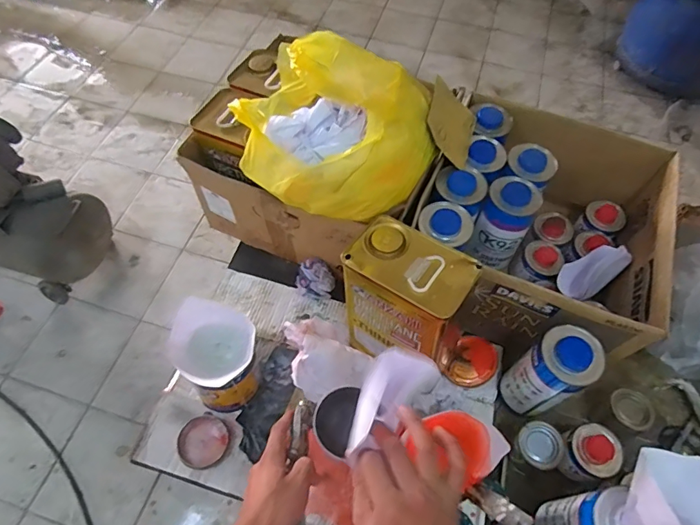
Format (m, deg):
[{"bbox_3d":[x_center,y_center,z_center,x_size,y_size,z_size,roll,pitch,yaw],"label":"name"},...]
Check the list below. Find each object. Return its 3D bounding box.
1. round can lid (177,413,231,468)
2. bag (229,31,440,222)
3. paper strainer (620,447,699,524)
[{"bbox_3d":[-0.225,0.274,0.695,0.072,0.011,0.075,1,60,-1],"label":"round can lid"},{"bbox_3d":[-0.003,-0.211,0.681,0.271,0.149,0.278,6,60,2],"label":"bag"},{"bbox_3d":[0.350,0.256,0.478,0.099,0.060,0.107,1,60,-1],"label":"paper strainer"}]

